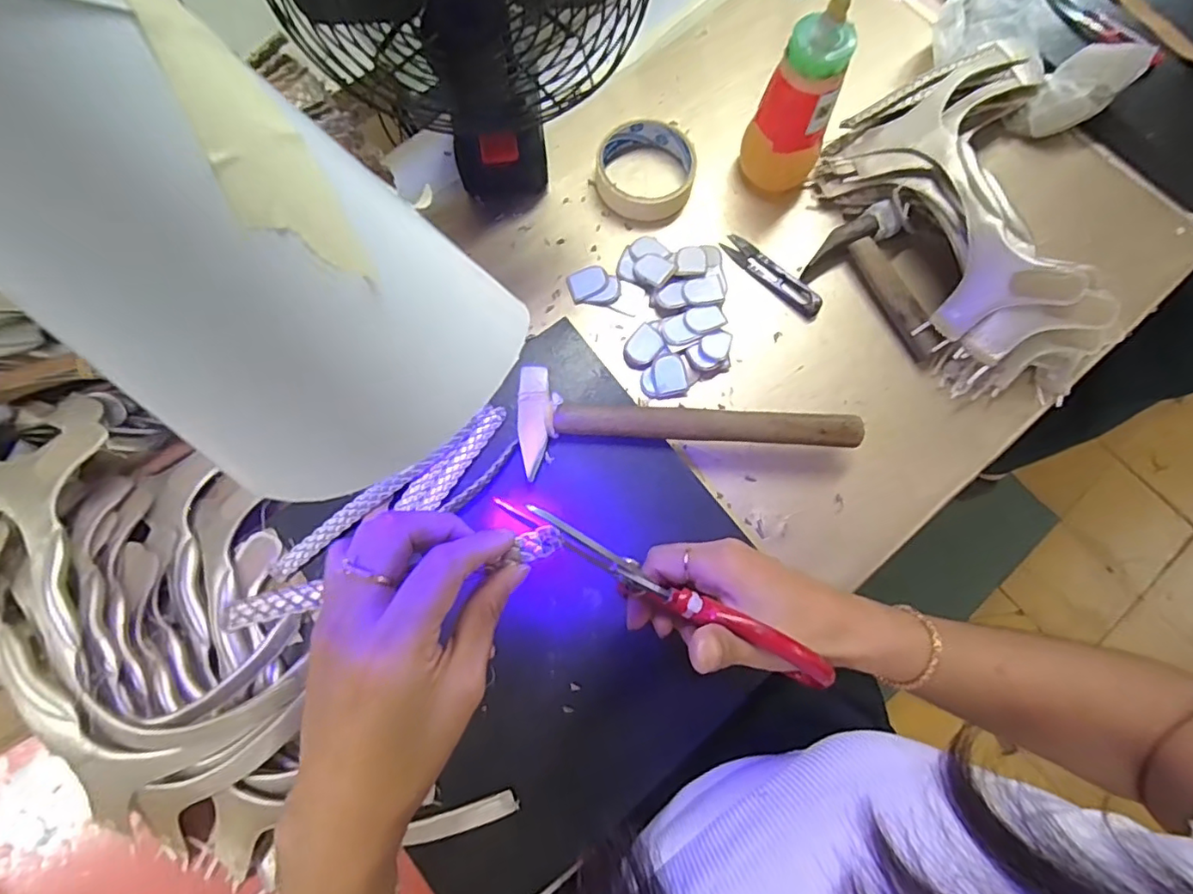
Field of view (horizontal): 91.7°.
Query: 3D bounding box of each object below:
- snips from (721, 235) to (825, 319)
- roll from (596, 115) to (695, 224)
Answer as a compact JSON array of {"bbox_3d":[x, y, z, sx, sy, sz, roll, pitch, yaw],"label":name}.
[{"bbox_3d":[0.149,-0.147,0.492,0.099,0.010,0.024,43,79,9],"label":"snips"},{"bbox_3d":[0.042,-0.242,0.506,0.086,0.023,0.089,0,76,-1],"label":"roll"}]

